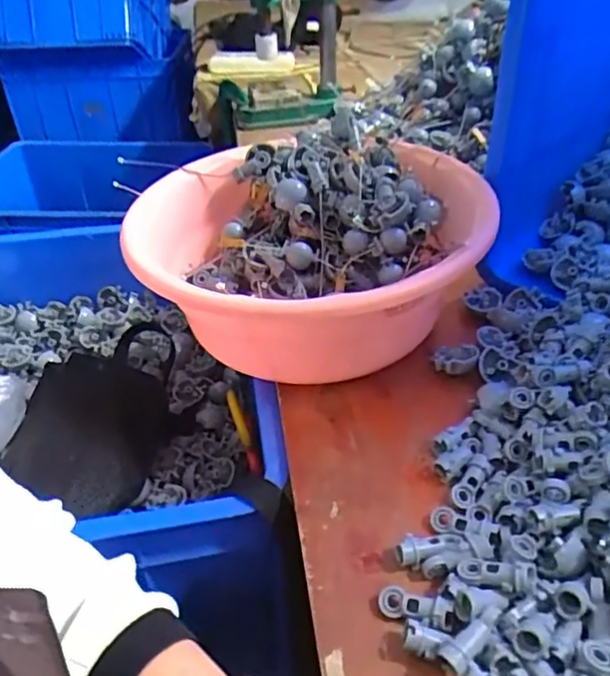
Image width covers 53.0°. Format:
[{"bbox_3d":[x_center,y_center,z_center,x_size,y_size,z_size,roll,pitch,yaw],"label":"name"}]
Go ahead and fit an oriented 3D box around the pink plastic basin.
[{"bbox_3d":[0.005,-0.088,0.591,0.340,0.116,0.369,-1,36,1],"label":"pink plastic basin"}]

